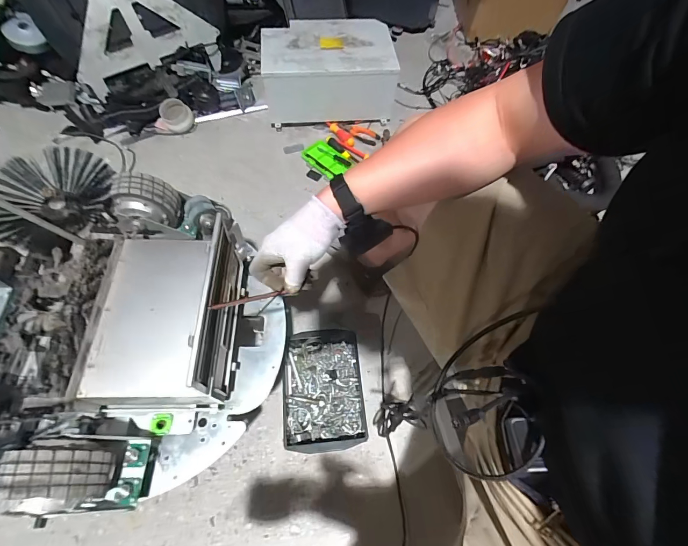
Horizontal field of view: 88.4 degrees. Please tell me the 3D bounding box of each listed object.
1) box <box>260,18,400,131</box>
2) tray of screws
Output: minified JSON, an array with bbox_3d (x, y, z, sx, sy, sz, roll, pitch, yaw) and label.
[{"bbox_3d":[-0.041,-0.704,1.246,0.454,0.216,0.294,-5,63,-6],"label":"box"},{"bbox_3d":[-0.049,0.260,0.813,0.184,0.063,0.267,-4,63,-5],"label":"tray of screws"}]

